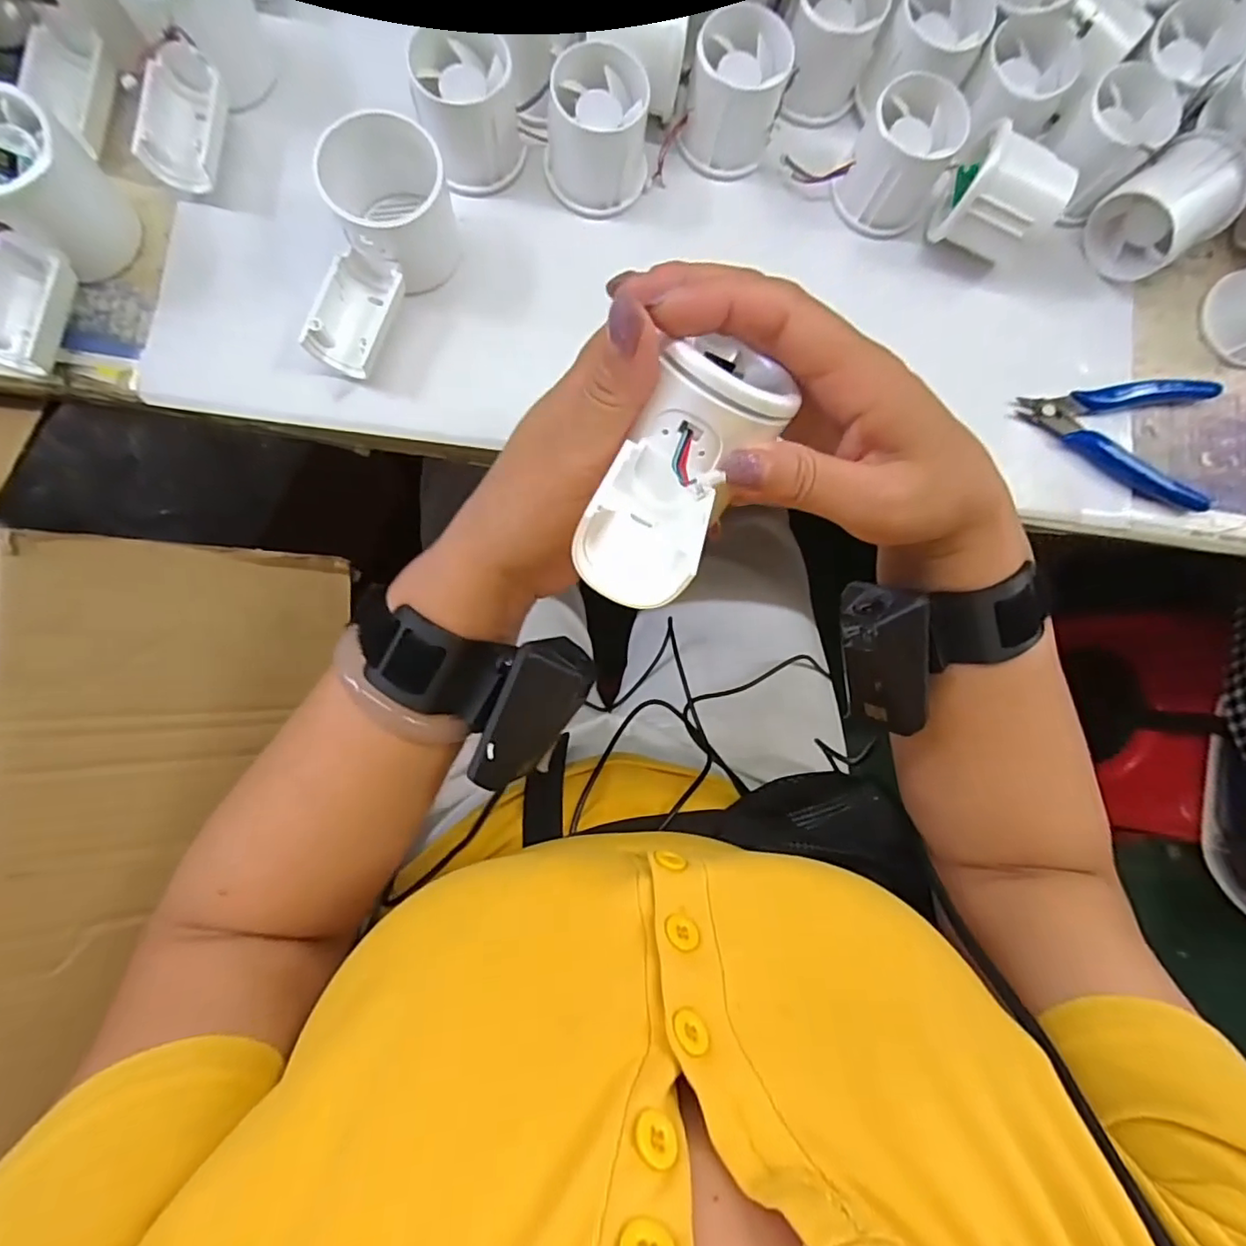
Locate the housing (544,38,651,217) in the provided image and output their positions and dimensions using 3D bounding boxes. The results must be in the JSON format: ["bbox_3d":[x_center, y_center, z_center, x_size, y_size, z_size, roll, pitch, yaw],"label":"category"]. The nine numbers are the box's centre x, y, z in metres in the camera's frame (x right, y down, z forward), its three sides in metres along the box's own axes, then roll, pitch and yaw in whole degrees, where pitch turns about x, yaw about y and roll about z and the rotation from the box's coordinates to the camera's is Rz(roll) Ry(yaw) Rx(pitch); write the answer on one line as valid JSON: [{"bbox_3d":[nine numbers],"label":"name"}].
[{"bbox_3d":[-0.013,-0.268,0.324,0.055,0.050,0.053,6,84,-5],"label":"housing"}]

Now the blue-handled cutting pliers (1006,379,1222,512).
[{"bbox_3d":[0.292,-0.120,0.350,0.120,0.012,0.077,16,83,-3],"label":"blue-handled cutting pliers"}]

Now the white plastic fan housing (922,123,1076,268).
[{"bbox_3d":[0.212,-0.237,0.334,0.054,0.060,0.050,21,83,-3],"label":"white plastic fan housing"}]

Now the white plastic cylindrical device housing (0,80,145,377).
[{"bbox_3d":[-0.290,-0.185,0.285,0.052,0.058,0.112,10,84,-4],"label":"white plastic cylindrical device housing"}]

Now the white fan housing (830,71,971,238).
[{"bbox_3d":[0.158,-0.263,0.338,0.052,0.054,0.052,0,84,-5],"label":"white fan housing"}]

